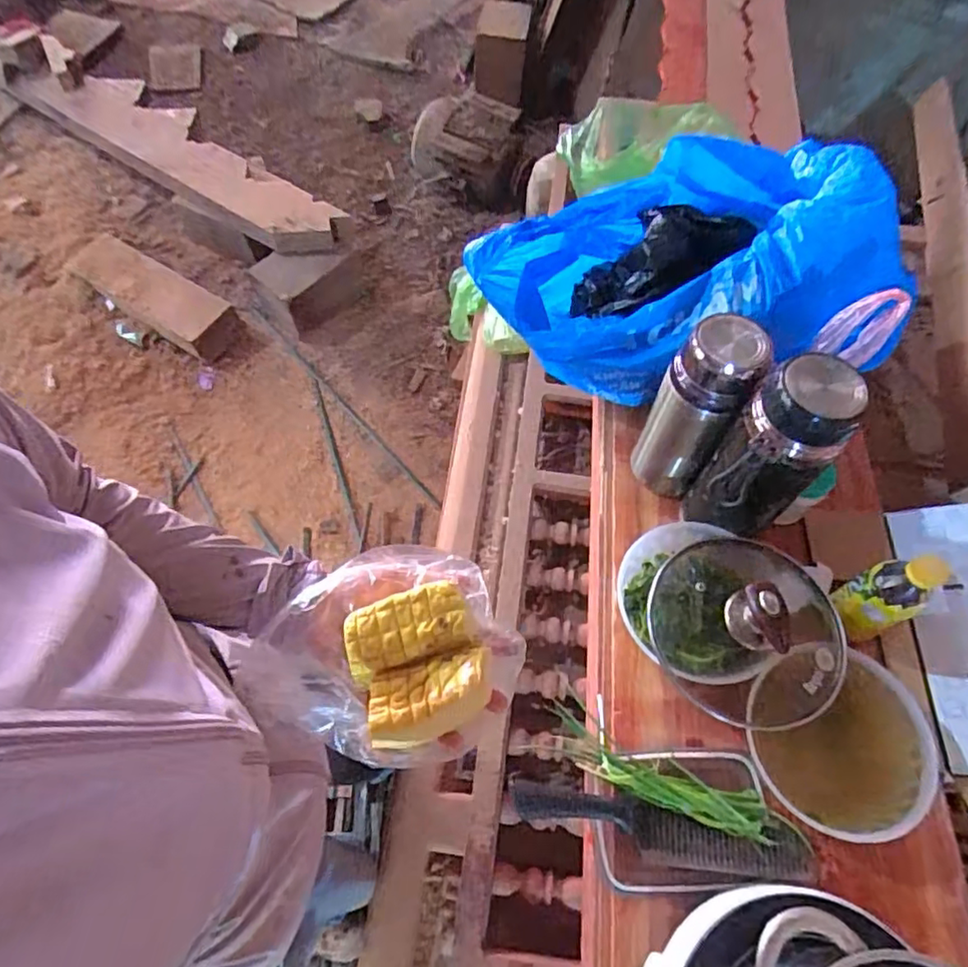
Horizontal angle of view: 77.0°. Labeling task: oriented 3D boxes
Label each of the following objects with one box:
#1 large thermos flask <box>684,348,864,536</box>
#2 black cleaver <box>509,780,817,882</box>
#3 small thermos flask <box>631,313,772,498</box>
[{"bbox_3d":[0.295,-0.018,0.647,0.085,0.259,0.090,1,59,-2],"label":"large thermos flask"},{"bbox_3d":[0.174,0.345,0.599,0.297,0.021,0.048,10,60,3],"label":"black cleaver"},{"bbox_3d":[0.246,-0.084,0.728,0.089,0.250,0.069,28,62,13],"label":"small thermos flask"}]

